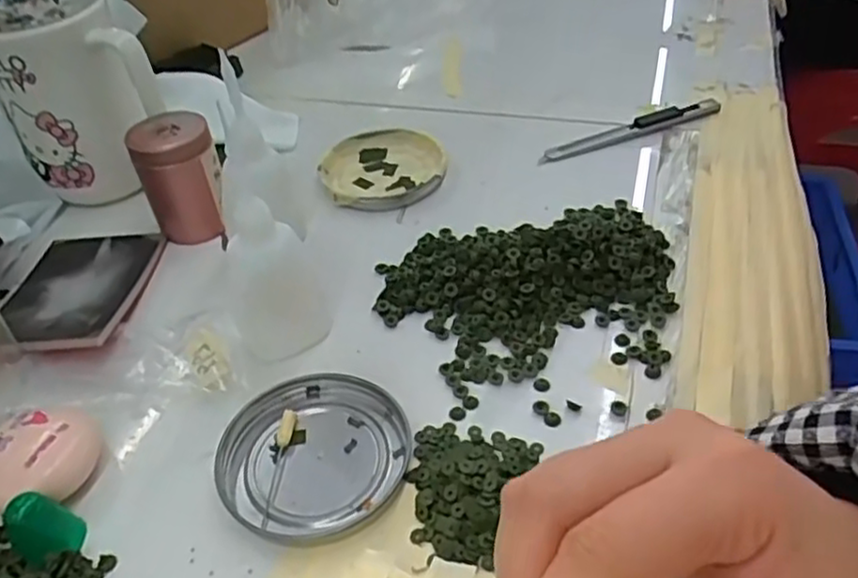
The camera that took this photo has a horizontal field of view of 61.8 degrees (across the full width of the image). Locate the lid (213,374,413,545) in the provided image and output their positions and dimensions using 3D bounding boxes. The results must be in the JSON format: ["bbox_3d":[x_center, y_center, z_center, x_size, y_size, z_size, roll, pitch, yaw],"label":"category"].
[{"bbox_3d":[-0.048,0.068,0.302,0.079,0.008,0.074,-3,43,2],"label":"lid"}]

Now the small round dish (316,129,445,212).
[{"bbox_3d":[-0.030,-0.079,0.463,0.077,0.012,0.080,-3,43,2],"label":"small round dish"}]

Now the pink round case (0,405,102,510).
[{"bbox_3d":[-0.164,0.071,0.297,0.040,0.019,0.043,-3,43,2],"label":"pink round case"}]

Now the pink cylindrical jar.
[{"bbox_3d":[-0.143,-0.066,0.415,0.044,0.059,0.050,-18,44,-14],"label":"pink cylindrical jar"}]

